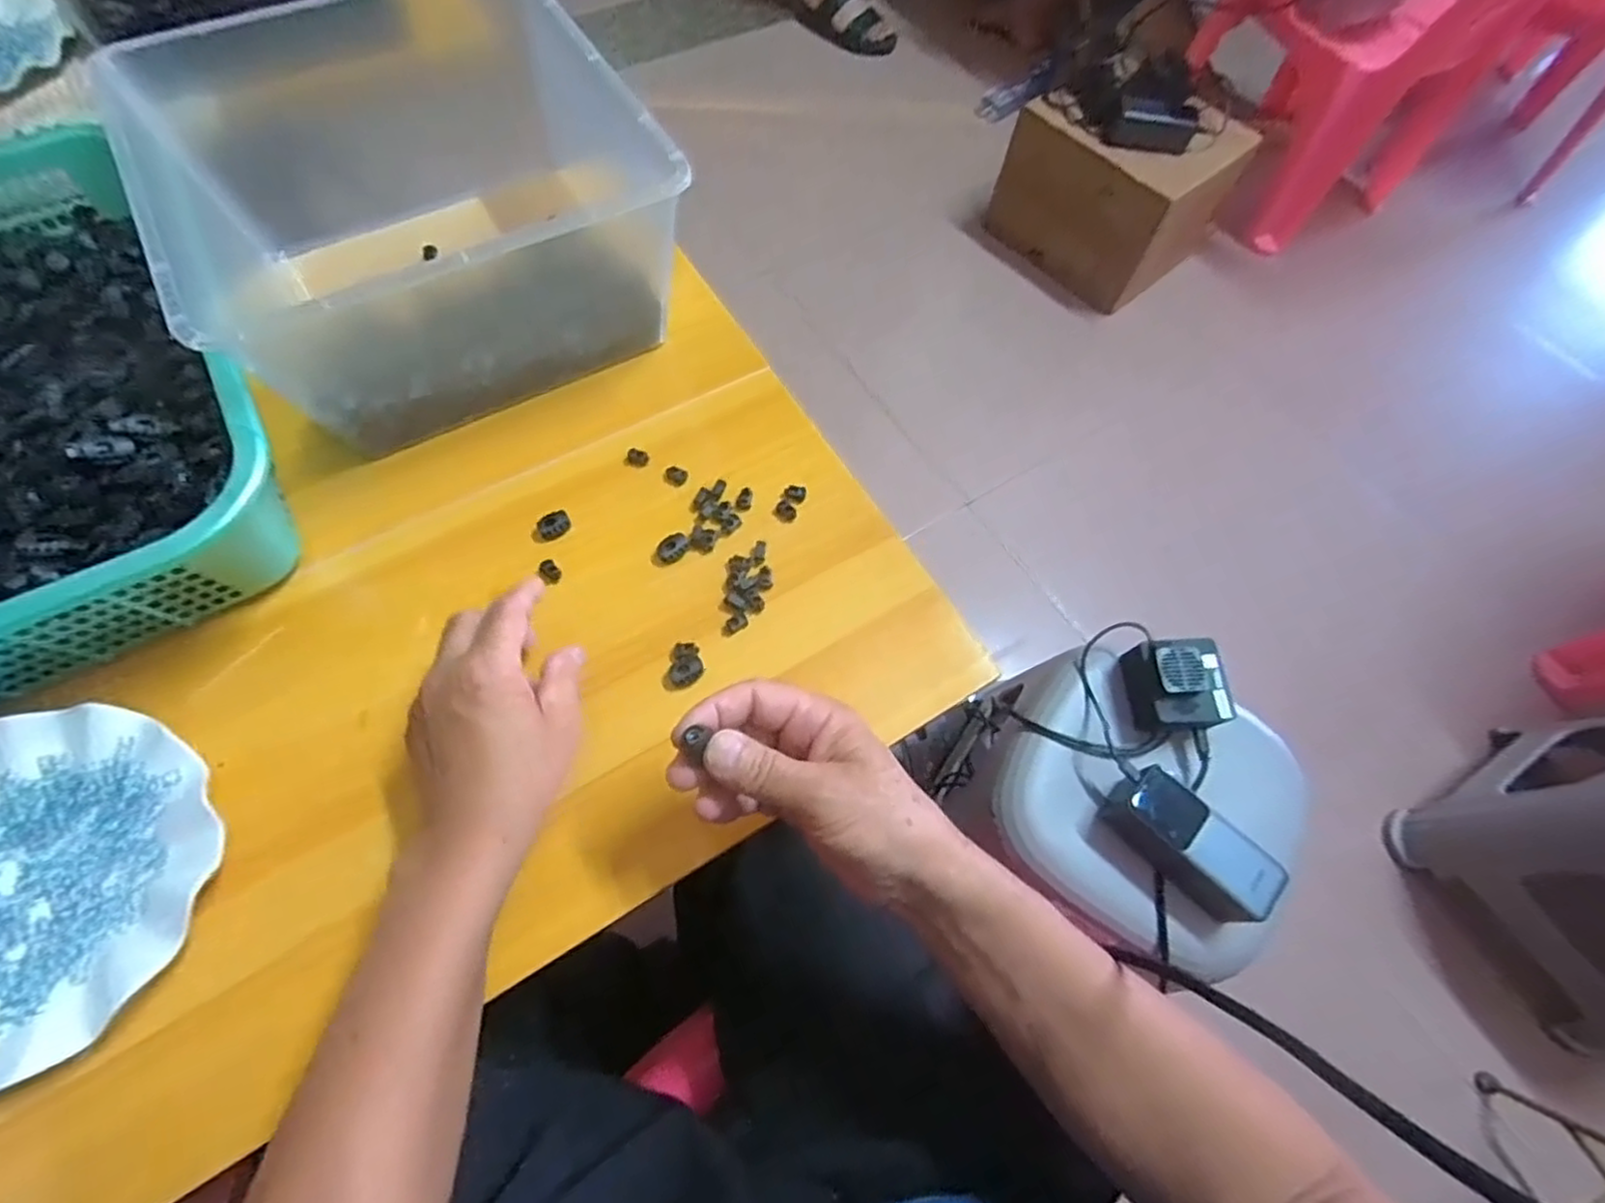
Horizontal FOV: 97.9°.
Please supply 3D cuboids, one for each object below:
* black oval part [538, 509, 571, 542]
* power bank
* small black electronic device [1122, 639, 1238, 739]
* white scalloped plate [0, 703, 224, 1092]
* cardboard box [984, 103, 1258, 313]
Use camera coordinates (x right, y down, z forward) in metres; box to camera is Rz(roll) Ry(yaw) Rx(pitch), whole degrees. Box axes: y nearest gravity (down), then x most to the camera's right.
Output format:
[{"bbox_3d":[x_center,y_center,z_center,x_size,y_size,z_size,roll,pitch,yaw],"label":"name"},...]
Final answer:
[{"bbox_3d":[-0.171,-0.052,0.482,0.022,0.012,0.013,-30,70,-16],"label":"black oval part"},{"bbox_3d":[0.332,0.207,0.599,0.054,0.057,0.130,-40,73,-19],"label":"power bank"},{"bbox_3d":[0.351,0.079,0.653,0.077,0.061,0.078,0,65,-3],"label":"small black electronic device"},{"bbox_3d":[-0.408,0.151,0.367,0.175,0.024,0.179,1,65,-3],"label":"white scalloped plate"},{"bbox_3d":[0.551,-0.739,1.251,0.244,0.246,0.320,-39,73,-19],"label":"cardboard box"}]

